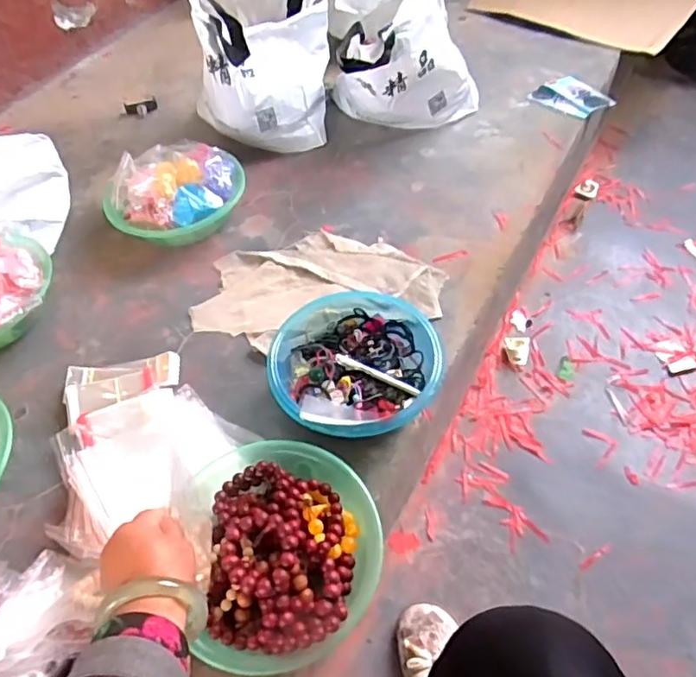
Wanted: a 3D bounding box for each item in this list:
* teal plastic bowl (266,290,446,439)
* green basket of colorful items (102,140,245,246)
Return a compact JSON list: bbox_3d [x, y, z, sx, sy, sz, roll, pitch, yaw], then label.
[{"bbox_3d":[0.006,0.021,0.802,0.219,0.072,0.239,-3,52,3],"label":"teal plastic bowl"},{"bbox_3d":[-0.301,-0.255,1.011,0.233,0.105,0.210,-24,54,-13],"label":"green basket of colorful items"}]

